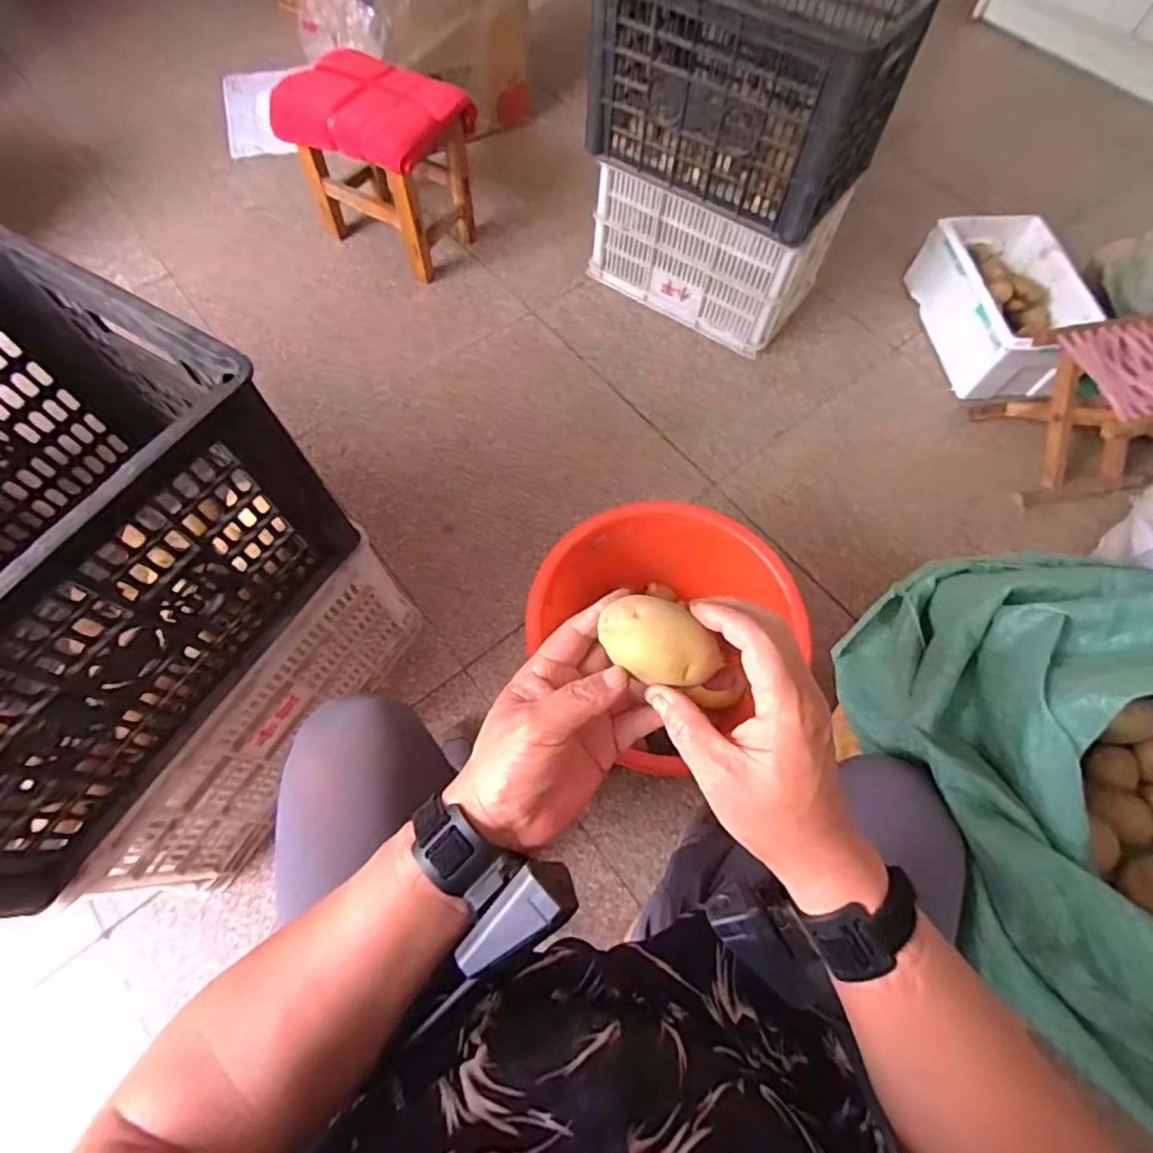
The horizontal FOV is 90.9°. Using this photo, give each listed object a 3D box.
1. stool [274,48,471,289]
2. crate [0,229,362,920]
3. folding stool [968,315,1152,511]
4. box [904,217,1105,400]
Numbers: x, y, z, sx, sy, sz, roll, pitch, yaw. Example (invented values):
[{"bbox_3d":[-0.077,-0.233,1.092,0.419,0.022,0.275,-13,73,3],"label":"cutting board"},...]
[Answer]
[{"bbox_3d":[-0.411,-0.903,1.263,0.310,0.333,0.263,25,67,9],"label":"stool"},{"bbox_3d":[-0.532,0.008,0.518,0.337,0.291,0.491,28,67,10],"label":"crate"},{"bbox_3d":[1.027,-0.324,1.121,0.311,0.242,0.275,-18,67,-10],"label":"folding stool"},{"bbox_3d":[0.966,-0.615,1.298,0.258,0.169,0.456,0,65,-2],"label":"box"}]

